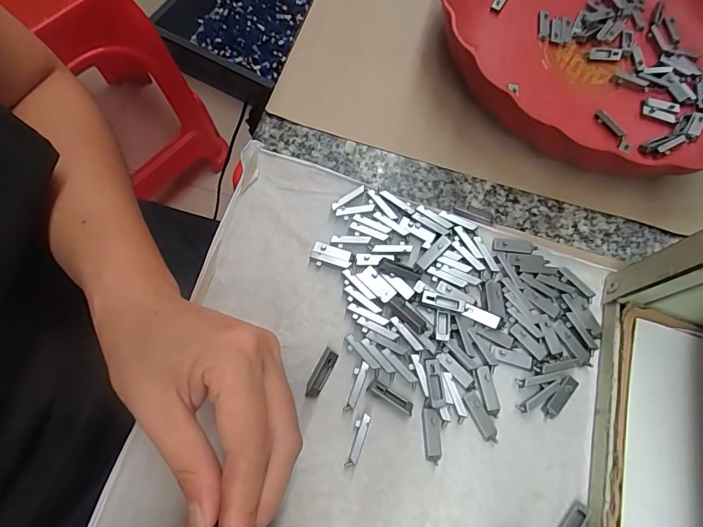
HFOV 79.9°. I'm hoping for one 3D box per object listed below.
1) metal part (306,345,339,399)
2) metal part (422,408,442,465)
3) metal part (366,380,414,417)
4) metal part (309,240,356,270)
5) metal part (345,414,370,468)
[{"bbox_3d":[-0.016,0.058,0.222,0.009,0.006,0.026,26,70,6],"label":"metal part"},{"bbox_3d":[0.042,0.089,0.217,0.009,0.004,0.026,-2,70,-5],"label":"metal part"},{"bbox_3d":[0.021,0.070,0.220,0.026,0.004,0.007,28,71,6],"label":"metal part"},{"bbox_3d":[-0.011,-0.004,0.245,0.025,0.004,0.013,20,70,3],"label":"metal part"},{"bbox_3d":[0.003,0.090,0.213,0.006,0.007,0.026,18,70,3],"label":"metal part"}]

